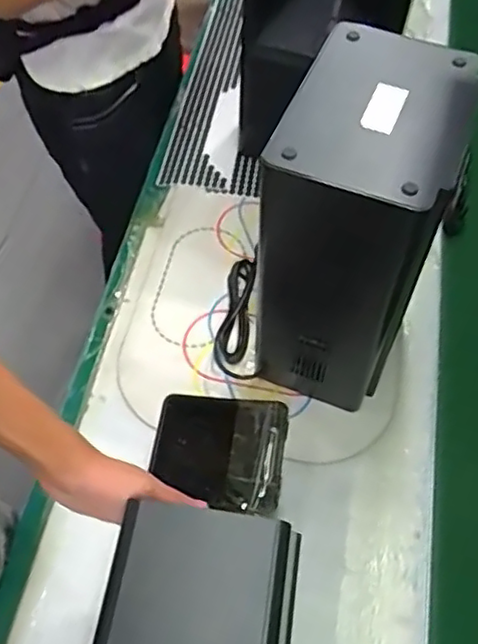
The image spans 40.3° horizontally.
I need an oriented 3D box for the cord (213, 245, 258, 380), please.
[{"bbox_3d":[-0.003,-0.011,0.818,0.051,0.040,0.186,1,59,-1],"label":"cord"}]

